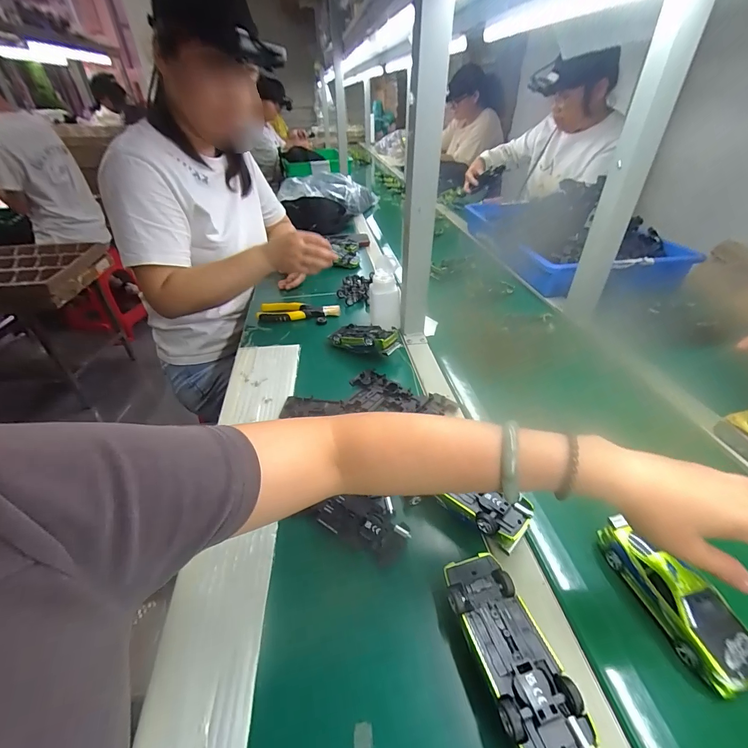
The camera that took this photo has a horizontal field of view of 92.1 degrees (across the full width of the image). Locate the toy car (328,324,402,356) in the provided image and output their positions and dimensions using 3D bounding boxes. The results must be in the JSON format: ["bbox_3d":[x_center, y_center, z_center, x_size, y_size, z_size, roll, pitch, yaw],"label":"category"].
[{"bbox_3d":[-0.018,-0.060,0.632,0.126,0.041,0.050,8,37,36],"label":"toy car"}]

